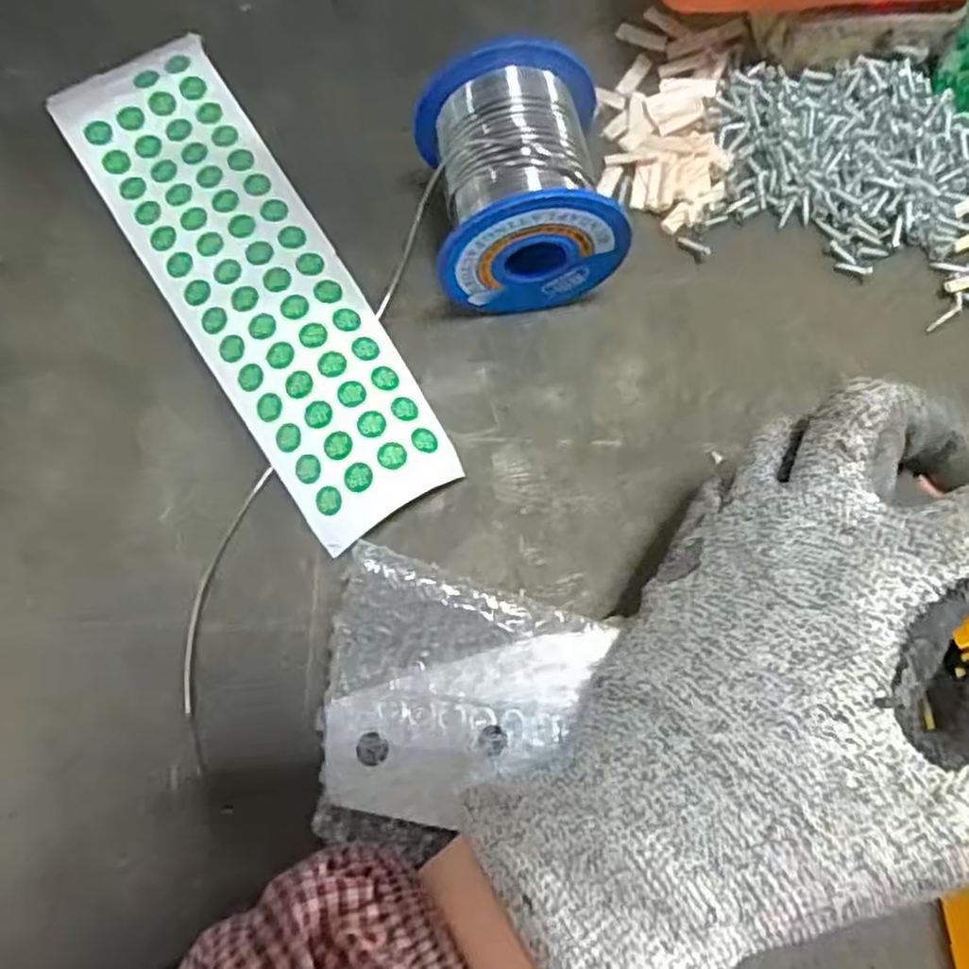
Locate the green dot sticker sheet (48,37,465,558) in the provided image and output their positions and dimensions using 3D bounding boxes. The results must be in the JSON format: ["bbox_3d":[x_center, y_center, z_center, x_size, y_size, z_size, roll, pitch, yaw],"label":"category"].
[{"bbox_3d":[-0.083,-0.075,0.266,0.059,0.014,0.205,-32,78,-10],"label":"green dot sticker sheet"}]

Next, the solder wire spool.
[{"bbox_3d":[0.010,-0.106,0.260,0.060,0.053,0.073,-10,75,-5],"label":"solder wire spool"}]

